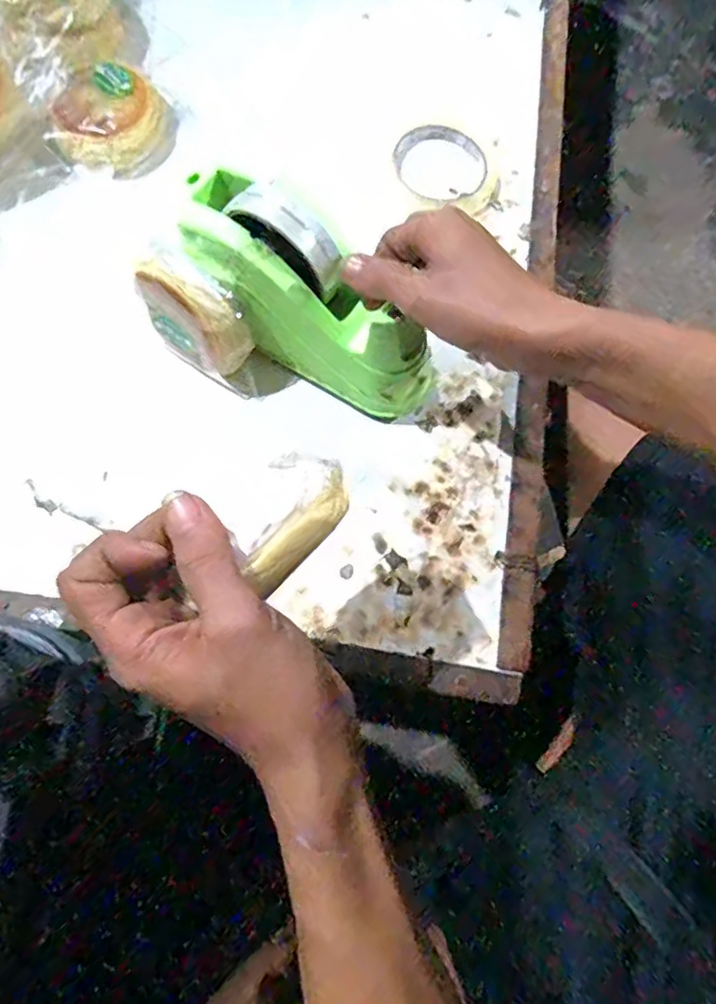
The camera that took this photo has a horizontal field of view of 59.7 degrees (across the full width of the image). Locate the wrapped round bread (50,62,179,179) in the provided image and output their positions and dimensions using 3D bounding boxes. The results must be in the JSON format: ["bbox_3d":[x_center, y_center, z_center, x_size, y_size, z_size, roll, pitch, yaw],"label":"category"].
[{"bbox_3d":[-0.201,-0.317,0.520,0.085,0.033,0.091,1,73,-2],"label":"wrapped round bread"}]

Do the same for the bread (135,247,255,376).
[{"bbox_3d":[-0.110,-0.123,0.443,0.086,0.079,0.038,43,76,10],"label":"bread"}]

